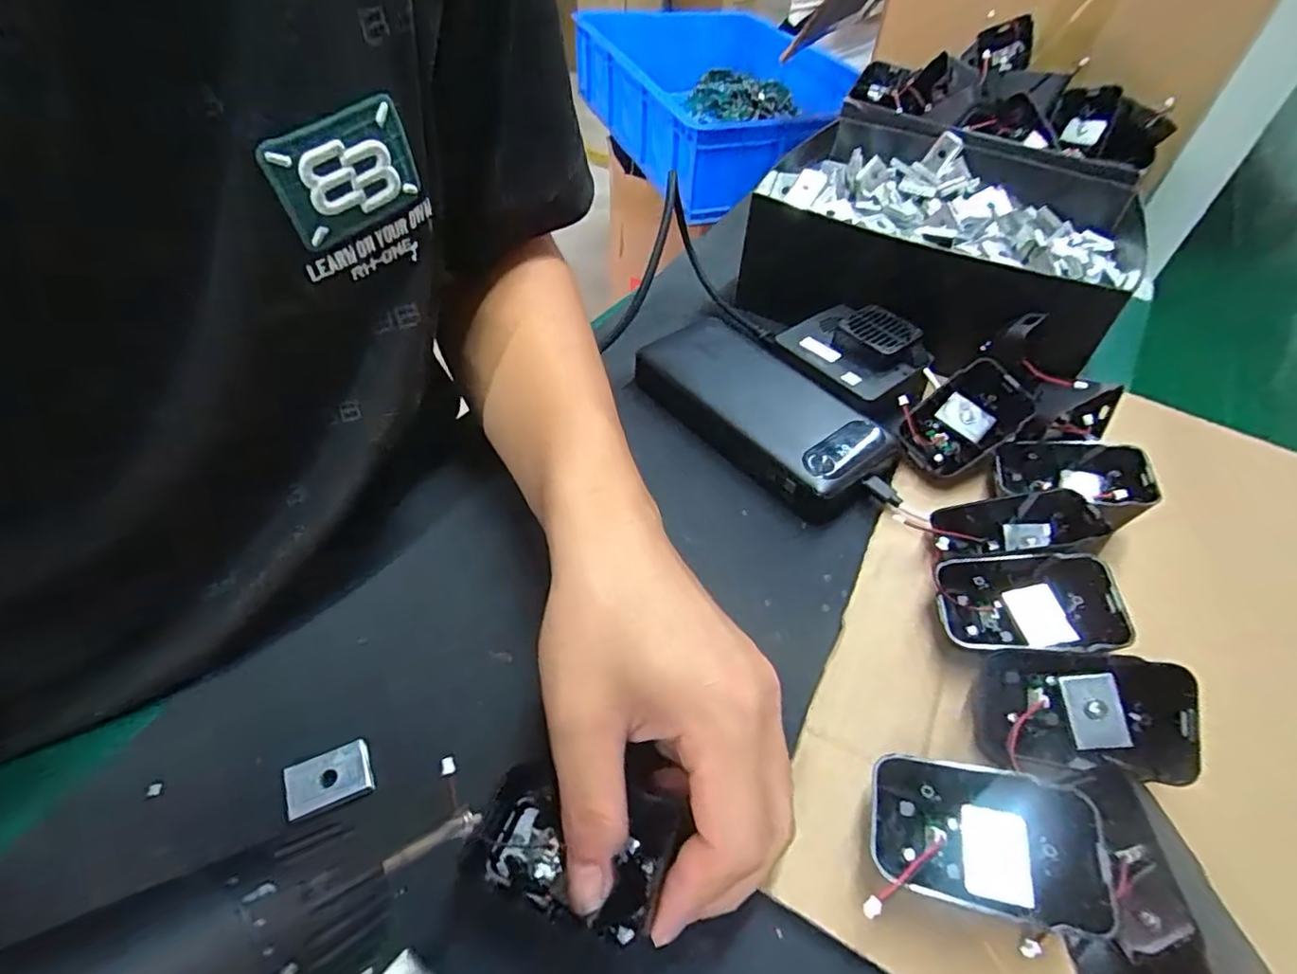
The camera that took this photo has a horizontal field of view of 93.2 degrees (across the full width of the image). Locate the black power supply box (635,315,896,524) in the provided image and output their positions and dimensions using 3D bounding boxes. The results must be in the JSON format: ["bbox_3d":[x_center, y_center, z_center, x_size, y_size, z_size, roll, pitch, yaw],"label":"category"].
[{"bbox_3d":[0.068,-0.048,0.371,0.076,0.025,0.154,-29,56,-26],"label":"black power supply box"}]

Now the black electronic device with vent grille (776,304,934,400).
[{"bbox_3d":[0.130,-0.090,0.385,0.061,0.021,0.082,-25,54,-24],"label":"black electronic device with vent grille"}]

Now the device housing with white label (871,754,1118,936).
[{"bbox_3d":[0.114,0.119,0.210,0.069,0.015,0.043,-7,56,32],"label":"device housing with white label"}]

